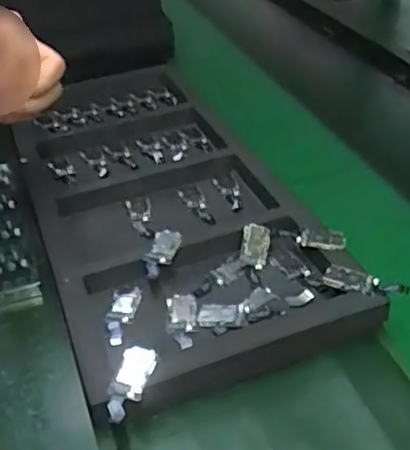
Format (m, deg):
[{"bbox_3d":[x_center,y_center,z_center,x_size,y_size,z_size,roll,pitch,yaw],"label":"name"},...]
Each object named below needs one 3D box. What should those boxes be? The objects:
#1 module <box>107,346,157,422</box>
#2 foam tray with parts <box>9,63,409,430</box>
[{"bbox_3d":[-0.049,0.101,0.397,0.024,0.010,0.052,14,53,16],"label":"module"},{"bbox_3d":[-0.058,-0.046,0.601,0.218,0.035,0.496,-14,38,-17],"label":"foam tray with parts"}]

